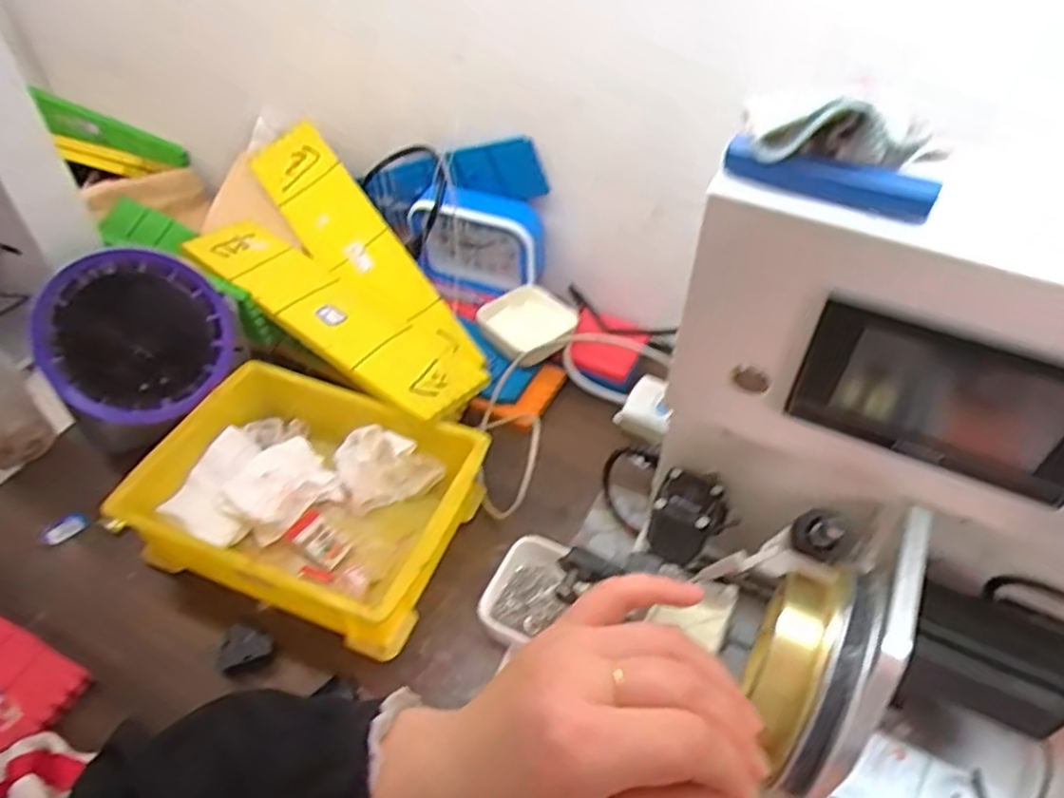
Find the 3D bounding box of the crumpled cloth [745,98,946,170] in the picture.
[{"bbox_3d":[0.134,-0.114,0.305,0.081,0.030,0.029,13,48,11],"label":"crumpled cloth"}]

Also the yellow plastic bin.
[{"bbox_3d":[-0.175,0.077,0.570,0.239,0.070,0.177,16,49,13],"label":"yellow plastic bin"}]

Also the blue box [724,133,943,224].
[{"bbox_3d":[0.132,-0.100,0.317,0.089,0.017,0.025,17,49,15],"label":"blue box"}]

